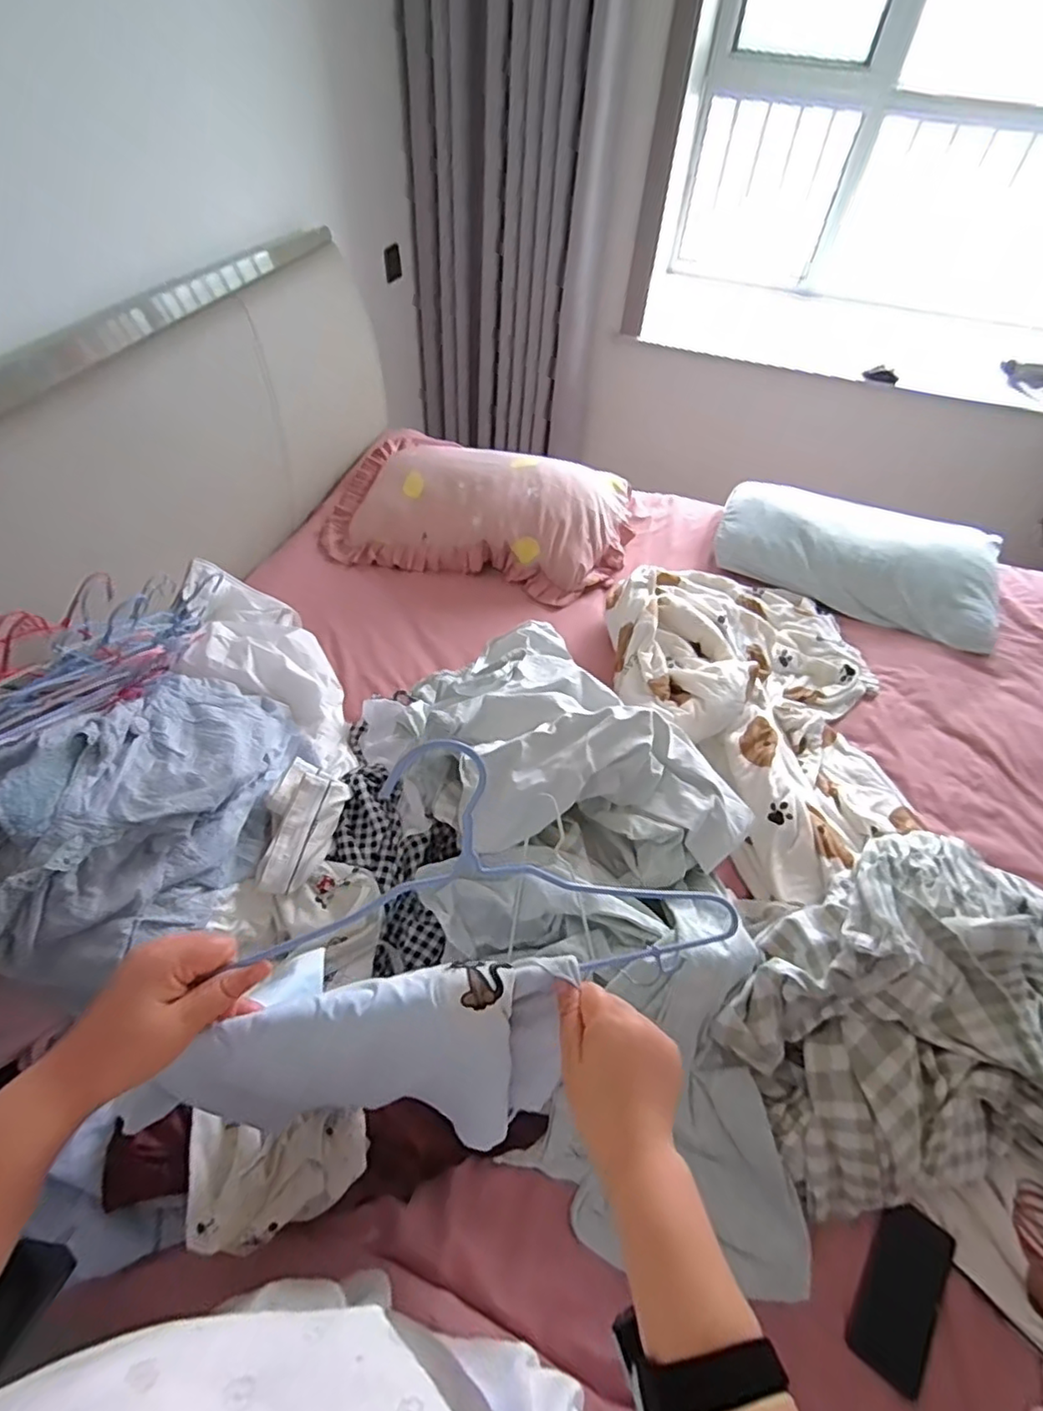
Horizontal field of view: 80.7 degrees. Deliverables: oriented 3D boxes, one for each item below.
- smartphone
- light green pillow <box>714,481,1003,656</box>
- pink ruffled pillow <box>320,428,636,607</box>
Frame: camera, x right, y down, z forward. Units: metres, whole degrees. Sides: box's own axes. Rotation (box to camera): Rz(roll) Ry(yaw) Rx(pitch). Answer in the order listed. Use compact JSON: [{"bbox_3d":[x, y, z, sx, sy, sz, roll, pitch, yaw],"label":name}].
[{"bbox_3d":[0.427,0.657,0.687,0.079,0.009,0.160,32,60,19],"label":"smartphone"},{"bbox_3d":[0.819,-0.386,1.507,0.647,0.130,0.381,17,52,10],"label":"light green pillow"},{"bbox_3d":[-0.084,-0.528,1.517,0.714,0.162,0.541,10,51,4],"label":"pink ruffled pillow"}]

